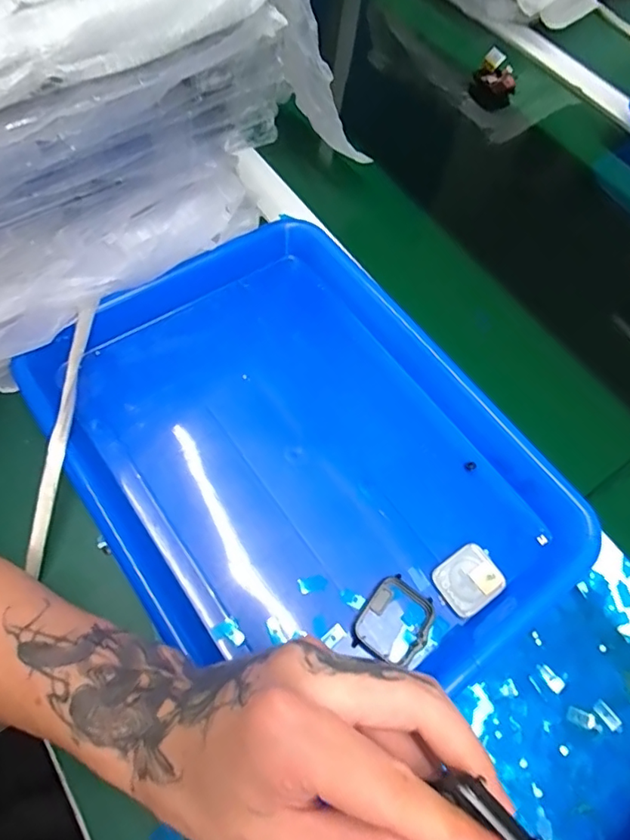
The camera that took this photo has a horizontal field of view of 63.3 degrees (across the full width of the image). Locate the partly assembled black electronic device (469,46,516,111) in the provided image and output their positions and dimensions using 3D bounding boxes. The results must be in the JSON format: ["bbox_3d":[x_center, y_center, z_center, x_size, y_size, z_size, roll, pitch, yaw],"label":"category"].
[{"bbox_3d":[0.205,-0.384,0.582,0.031,0.042,0.053,-24,67,-16],"label":"partly assembled black electronic device"}]

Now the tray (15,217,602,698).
[{"bbox_3d":[-0.006,0.017,0.337,0.258,0.038,0.319,-33,70,-18],"label":"tray"}]

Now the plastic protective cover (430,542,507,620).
[{"bbox_3d":[0.095,0.099,0.315,0.039,0.004,0.034,-29,69,-18],"label":"plastic protective cover"}]

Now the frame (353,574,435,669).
[{"bbox_3d":[0.047,0.119,0.300,0.039,0.004,0.047,35,65,13],"label":"frame"}]

